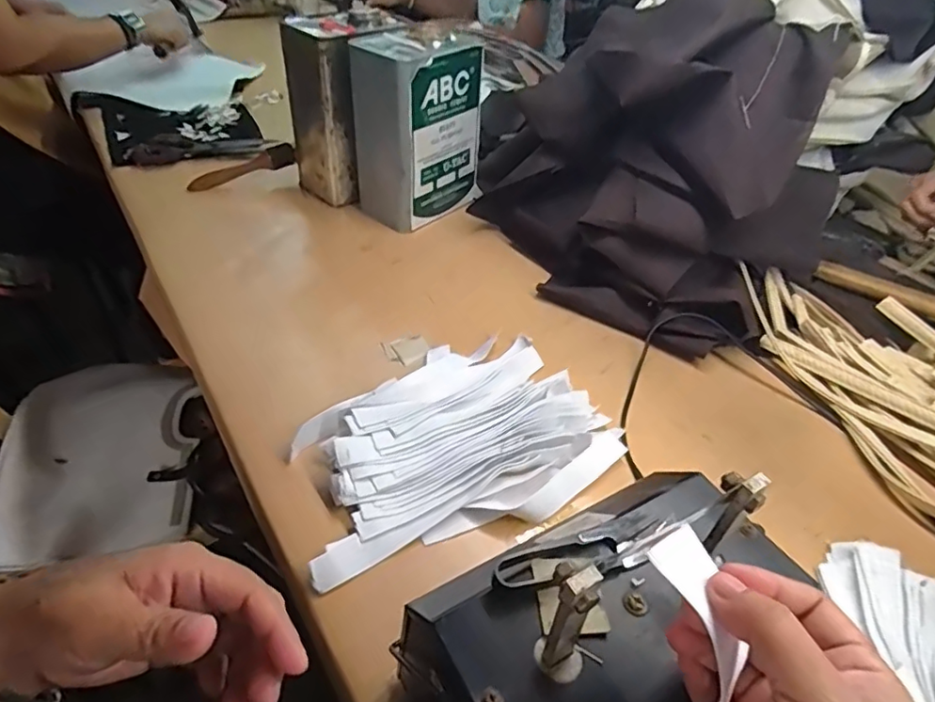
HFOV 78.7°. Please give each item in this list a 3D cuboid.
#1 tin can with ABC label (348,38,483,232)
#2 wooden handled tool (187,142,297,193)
[{"bbox_3d":[-0.072,-0.310,0.804,0.117,0.226,0.150,31,48,26],"label":"tin can with ABC label"},{"bbox_3d":[-0.349,-0.282,0.885,0.164,0.028,0.032,-26,49,-13],"label":"wooden handled tool"}]

